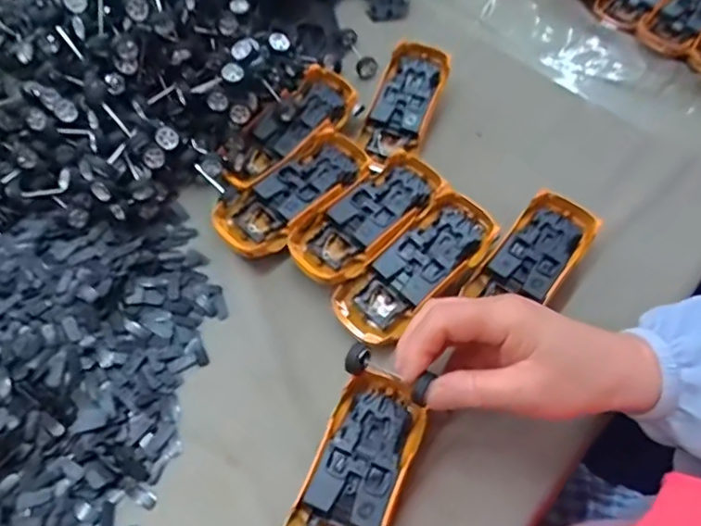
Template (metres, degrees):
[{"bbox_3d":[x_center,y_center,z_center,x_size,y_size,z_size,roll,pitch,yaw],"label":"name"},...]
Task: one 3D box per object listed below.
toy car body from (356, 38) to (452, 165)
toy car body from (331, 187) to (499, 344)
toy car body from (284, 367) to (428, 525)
[{"bbox_3d":[0.048,-0.141,0.511,0.055,0.040,0.116,21,60,10],"label":"toy car body"},{"bbox_3d":[0.047,0.005,0.421,0.128,0.026,0.058,-41,68,-10],"label":"toy car body"},{"bbox_3d":[0.003,0.126,0.337,0.053,0.021,0.129,20,60,9],"label":"toy car body"}]

